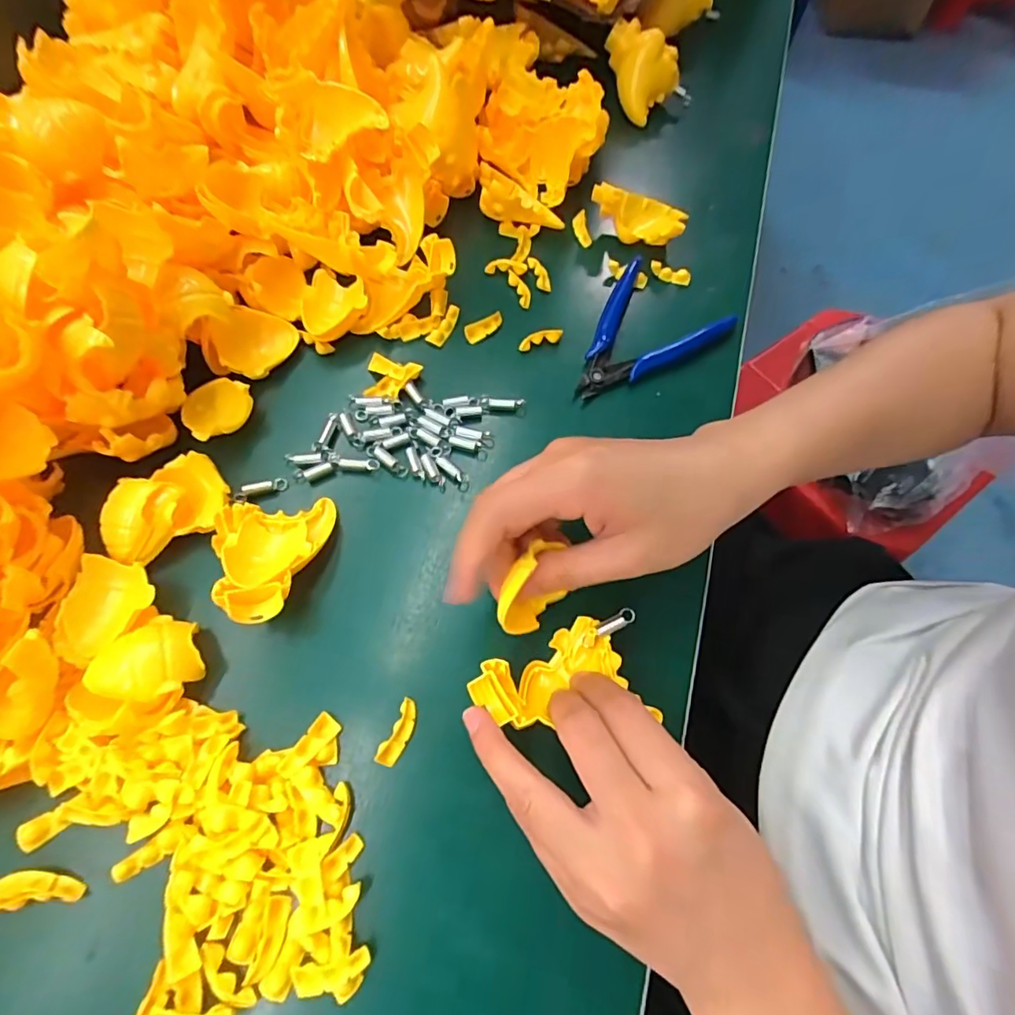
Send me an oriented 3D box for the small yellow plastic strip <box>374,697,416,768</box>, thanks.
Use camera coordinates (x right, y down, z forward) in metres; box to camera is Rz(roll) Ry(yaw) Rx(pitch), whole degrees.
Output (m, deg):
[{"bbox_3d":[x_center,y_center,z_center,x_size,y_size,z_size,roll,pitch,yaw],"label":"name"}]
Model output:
[{"bbox_3d":[-0.050,0.103,0.245,0.010,0.006,0.029,22,67,8],"label":"small yellow plastic strip"}]

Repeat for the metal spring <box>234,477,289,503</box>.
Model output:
[{"bbox_3d":[-0.135,-0.010,0.292,0.027,0.009,0.007,-21,68,-10],"label":"metal spring"}]

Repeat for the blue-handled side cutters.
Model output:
[{"bbox_3d":[0.086,-0.105,0.343,0.075,0.022,0.107,35,69,14],"label":"blue-handled side cutters"}]

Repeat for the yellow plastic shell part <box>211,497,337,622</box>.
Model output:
[{"bbox_3d":[-0.116,0.023,0.262,0.055,0.032,0.065,-10,66,-6],"label":"yellow plastic shell part"}]

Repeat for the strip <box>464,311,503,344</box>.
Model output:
[{"bbox_3d":[-0.015,-0.118,0.349,0.029,0.008,0.011,-32,70,-15],"label":"strip"}]

